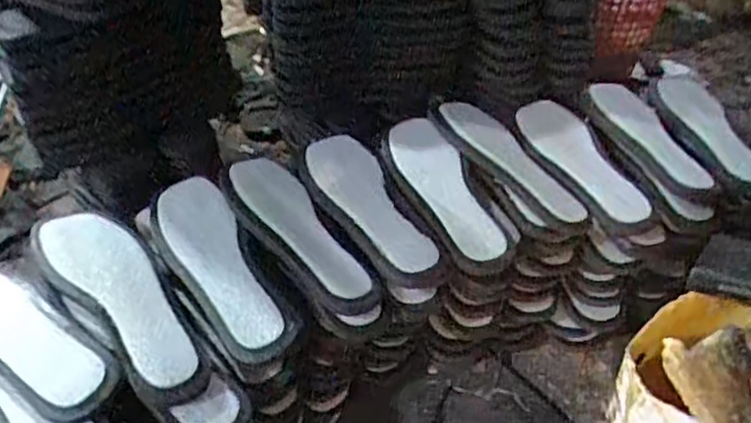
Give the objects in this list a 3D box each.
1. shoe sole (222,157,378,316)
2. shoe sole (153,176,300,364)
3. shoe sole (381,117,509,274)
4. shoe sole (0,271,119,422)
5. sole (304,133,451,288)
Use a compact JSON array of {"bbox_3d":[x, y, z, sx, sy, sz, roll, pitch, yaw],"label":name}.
[{"bbox_3d":[-0.082,0.017,0.665,0.083,0.043,0.233,-22,42,-25],"label":"shoe sole"},{"bbox_3d":[-0.154,0.056,0.648,0.078,0.025,0.231,-27,55,-19],"label":"shoe sole"},{"bbox_3d":[0.073,-0.024,0.716,0.076,0.036,0.231,-12,52,-21],"label":"shoe sole"},{"bbox_3d":[-0.308,0.102,0.553,0.226,0.031,0.076,18,41,23],"label":"shoe sole"},{"bbox_3d":[-0.009,-0.008,0.700,0.089,0.043,0.240,-16,40,-19],"label":"sole"}]

